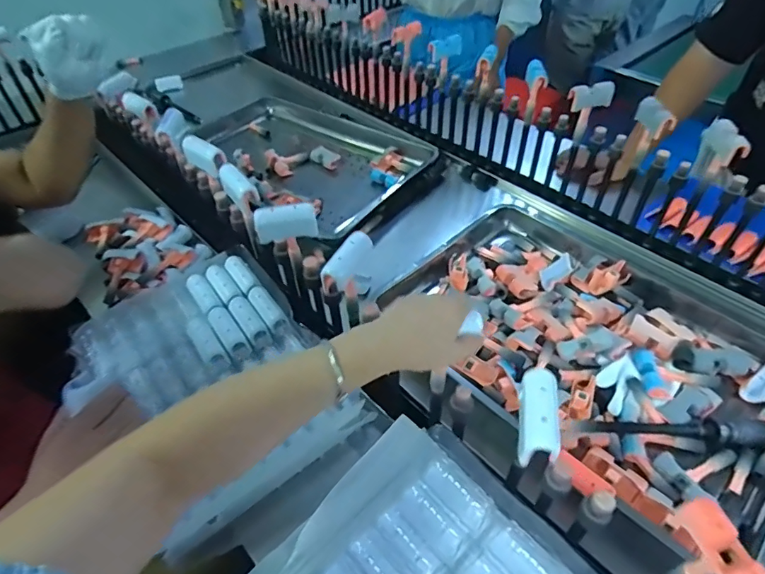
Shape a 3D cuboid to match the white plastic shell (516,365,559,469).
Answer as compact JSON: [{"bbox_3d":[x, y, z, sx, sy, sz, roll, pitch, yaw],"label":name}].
[{"bbox_3d":[0.133,0.110,0.412,0.032,0.035,0.076,5,46,11],"label":"white plastic shell"}]

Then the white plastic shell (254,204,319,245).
[{"bbox_3d":[-0.122,-0.081,0.607,0.077,0.054,0.023,-7,45,-2],"label":"white plastic shell"}]

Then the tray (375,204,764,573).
[{"bbox_3d":[0.325,0.078,0.740,0.579,0.059,0.414,33,56,32],"label":"tray"}]

